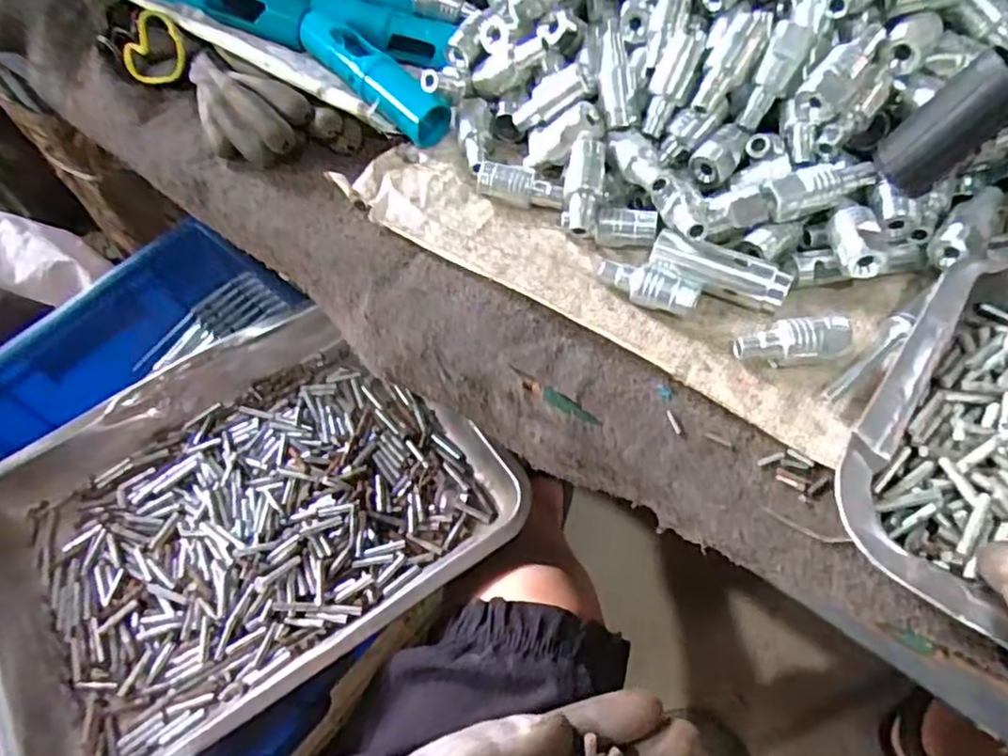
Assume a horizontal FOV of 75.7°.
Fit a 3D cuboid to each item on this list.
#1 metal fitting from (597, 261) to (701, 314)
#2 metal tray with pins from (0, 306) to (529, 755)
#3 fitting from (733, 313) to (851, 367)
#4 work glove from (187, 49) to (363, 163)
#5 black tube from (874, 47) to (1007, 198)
[{"bbox_3d":[0.074,-0.047,0.335,0.052,0.014,0.018,24,64,16],"label":"metal fitting"},{"bbox_3d":[-0.189,0.095,0.466,0.347,0.040,0.269,-33,64,-15],"label":"metal tray with pins"},{"bbox_3d":[0.139,-0.017,0.313,0.051,0.018,0.017,-6,60,-1],"label":"fitting"},{"bbox_3d":[-0.160,-0.167,0.417,0.132,0.036,0.057,25,64,16],"label":"work glove"},{"bbox_3d":[0.209,-0.116,0.300,0.024,0.064,0.028,6,55,-31],"label":"black tube"}]

